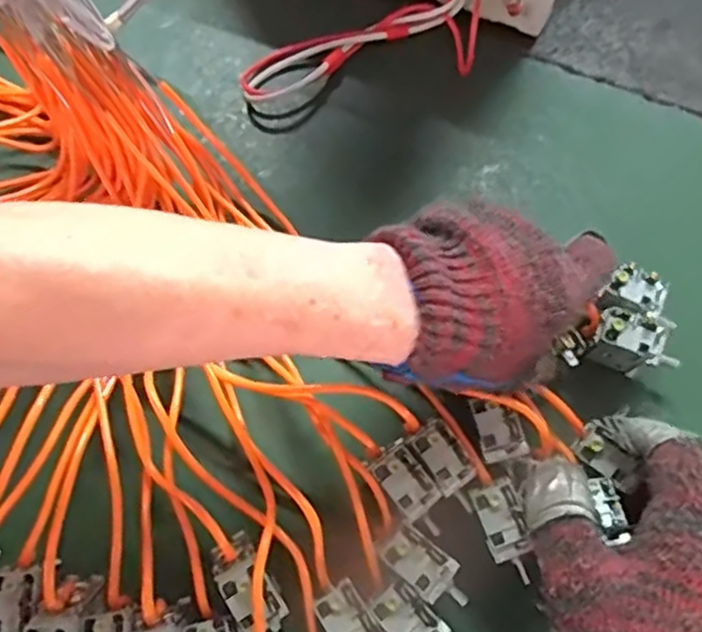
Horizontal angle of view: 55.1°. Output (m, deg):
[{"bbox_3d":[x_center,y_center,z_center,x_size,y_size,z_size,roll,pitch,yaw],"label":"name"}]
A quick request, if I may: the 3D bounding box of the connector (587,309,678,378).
[{"bbox_3d":[0.174,0.018,0.412,0.050,0.037,0.025,26,69,10],"label":"connector"}]

